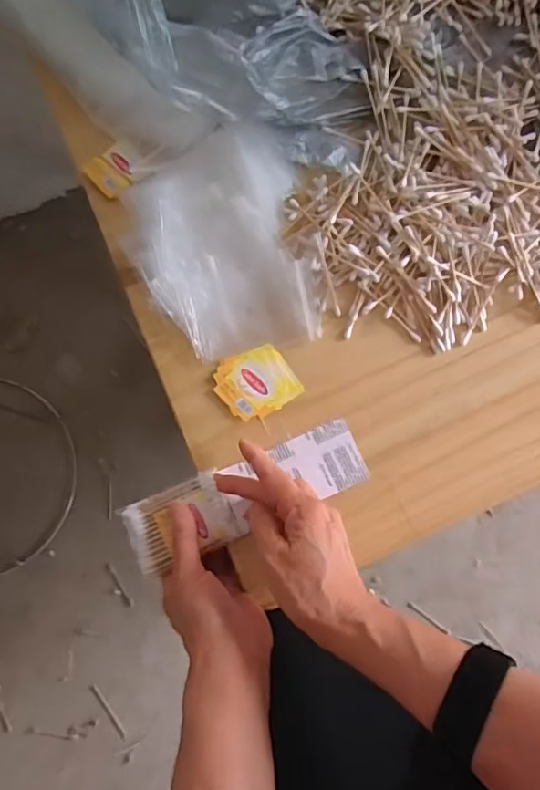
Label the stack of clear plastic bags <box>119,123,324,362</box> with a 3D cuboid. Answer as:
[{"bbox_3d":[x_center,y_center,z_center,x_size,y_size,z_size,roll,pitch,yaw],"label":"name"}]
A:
[{"bbox_3d":[-0.040,-0.123,0.457,0.141,0.037,0.174,-13,78,-1],"label":"stack of clear plastic bags"}]

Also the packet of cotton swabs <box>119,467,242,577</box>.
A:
[{"bbox_3d":[-0.068,0.097,0.420,0.078,0.015,0.055,-25,78,-4],"label":"packet of cotton swabs"}]

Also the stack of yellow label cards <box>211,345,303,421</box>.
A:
[{"bbox_3d":[-0.011,-0.011,0.451,0.064,0.004,0.053,-22,78,-3],"label":"stack of yellow label cards"}]

